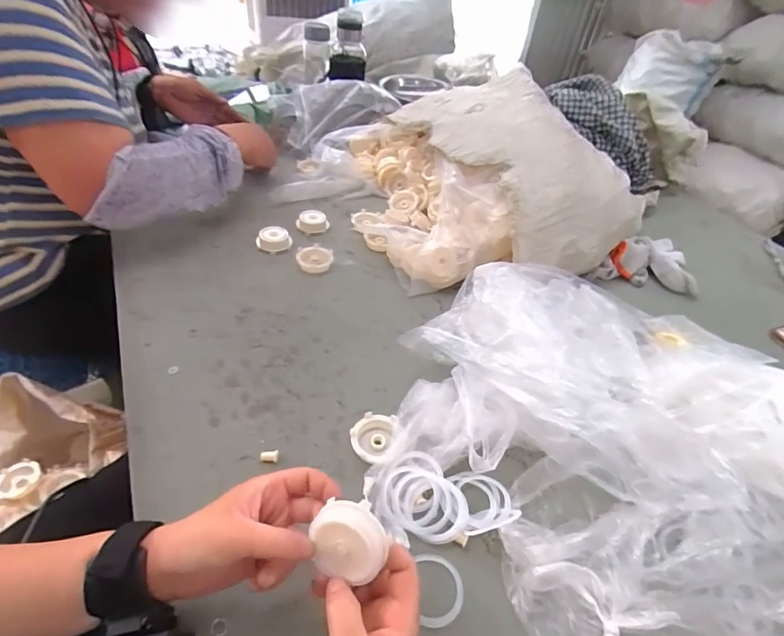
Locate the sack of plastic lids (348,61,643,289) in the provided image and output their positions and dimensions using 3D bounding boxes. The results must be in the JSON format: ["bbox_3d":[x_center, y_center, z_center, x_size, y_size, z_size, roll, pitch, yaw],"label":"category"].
[{"bbox_3d":[0.140,-0.260,0.789,0.415,0.181,0.496,-9,43,-19],"label":"sack of plastic lids"}]

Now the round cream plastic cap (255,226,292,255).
[{"bbox_3d":[-0.187,-0.122,0.698,0.048,0.021,0.046,4,41,-4],"label":"round cream plastic cap"}]

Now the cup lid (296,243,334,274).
[{"bbox_3d":[-0.119,-0.092,0.683,0.053,0.017,0.061,3,41,-5],"label":"cup lid"}]

